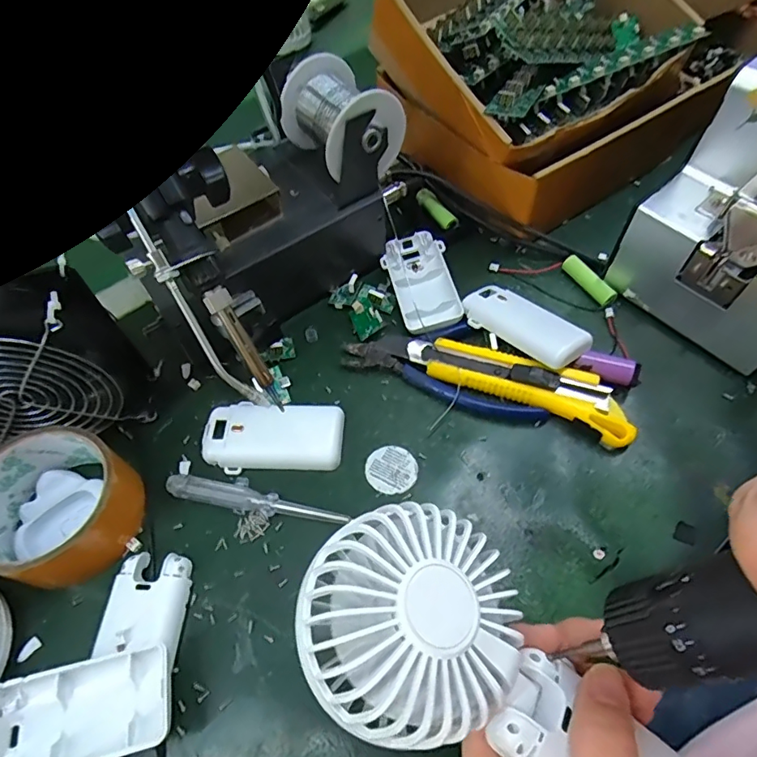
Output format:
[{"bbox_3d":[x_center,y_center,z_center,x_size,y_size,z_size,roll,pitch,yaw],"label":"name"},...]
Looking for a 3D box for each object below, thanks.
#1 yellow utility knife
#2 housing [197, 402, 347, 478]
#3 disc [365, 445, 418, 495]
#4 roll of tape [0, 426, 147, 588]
[{"bbox_3d":[0.098,0.000,0.354,0.154,0.022,0.040,23,62,15],"label":"yellow utility knife"},{"bbox_3d":[-0.071,0.038,0.342,0.092,0.017,0.047,-1,59,2],"label":"housing"},{"bbox_3d":[0.009,0.059,0.333,0.033,0.004,0.033,-1,59,2],"label":"disc"},{"bbox_3d":[-0.198,0.077,0.311,0.089,0.043,0.083,-1,59,2],"label":"roll of tape"}]

